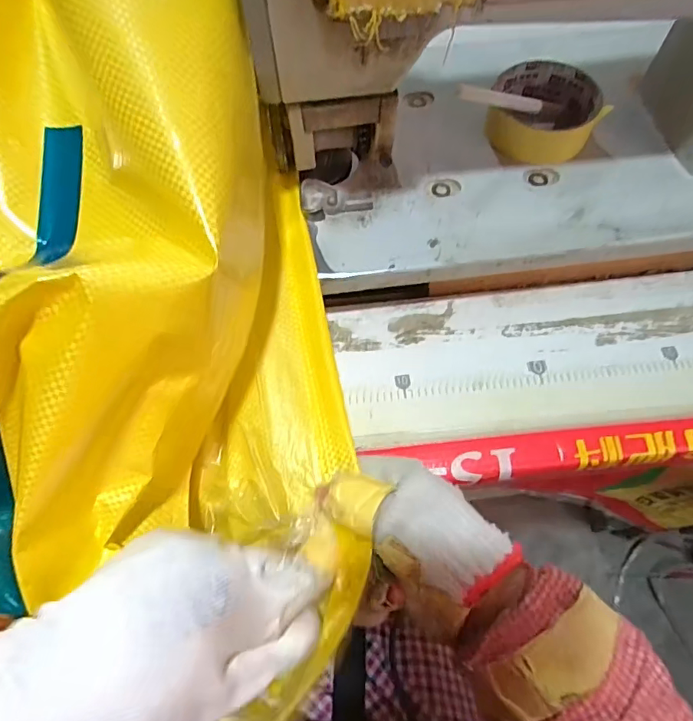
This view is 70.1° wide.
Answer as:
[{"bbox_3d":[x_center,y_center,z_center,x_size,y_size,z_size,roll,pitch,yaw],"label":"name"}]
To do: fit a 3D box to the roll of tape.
[{"bbox_3d":[0.152,-0.192,0.385,0.083,0.028,0.082,-1,66,1],"label":"roll of tape"}]

